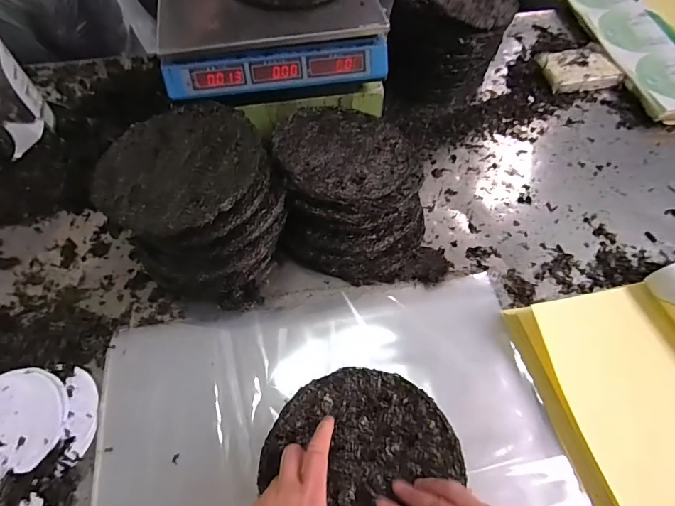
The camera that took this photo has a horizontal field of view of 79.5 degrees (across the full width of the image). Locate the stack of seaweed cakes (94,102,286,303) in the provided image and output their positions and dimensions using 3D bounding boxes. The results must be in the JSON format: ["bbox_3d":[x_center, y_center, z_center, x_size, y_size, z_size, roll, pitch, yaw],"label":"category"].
[{"bbox_3d":[-0.189,-0.069,0.558,0.207,0.164,0.258,-23,61,-15],"label":"stack of seaweed cakes"}]

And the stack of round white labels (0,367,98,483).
[{"bbox_3d":[-0.369,0.195,0.477,0.151,0.010,0.120,-20,61,-14],"label":"stack of round white labels"}]

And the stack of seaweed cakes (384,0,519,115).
[{"bbox_3d":[0.197,-0.403,0.732,0.194,0.210,0.194,9,58,4],"label":"stack of seaweed cakes"}]

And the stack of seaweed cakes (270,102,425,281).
[{"bbox_3d":[0.019,-0.094,0.597,0.202,0.111,0.253,-2,58,-3],"label":"stack of seaweed cakes"}]

